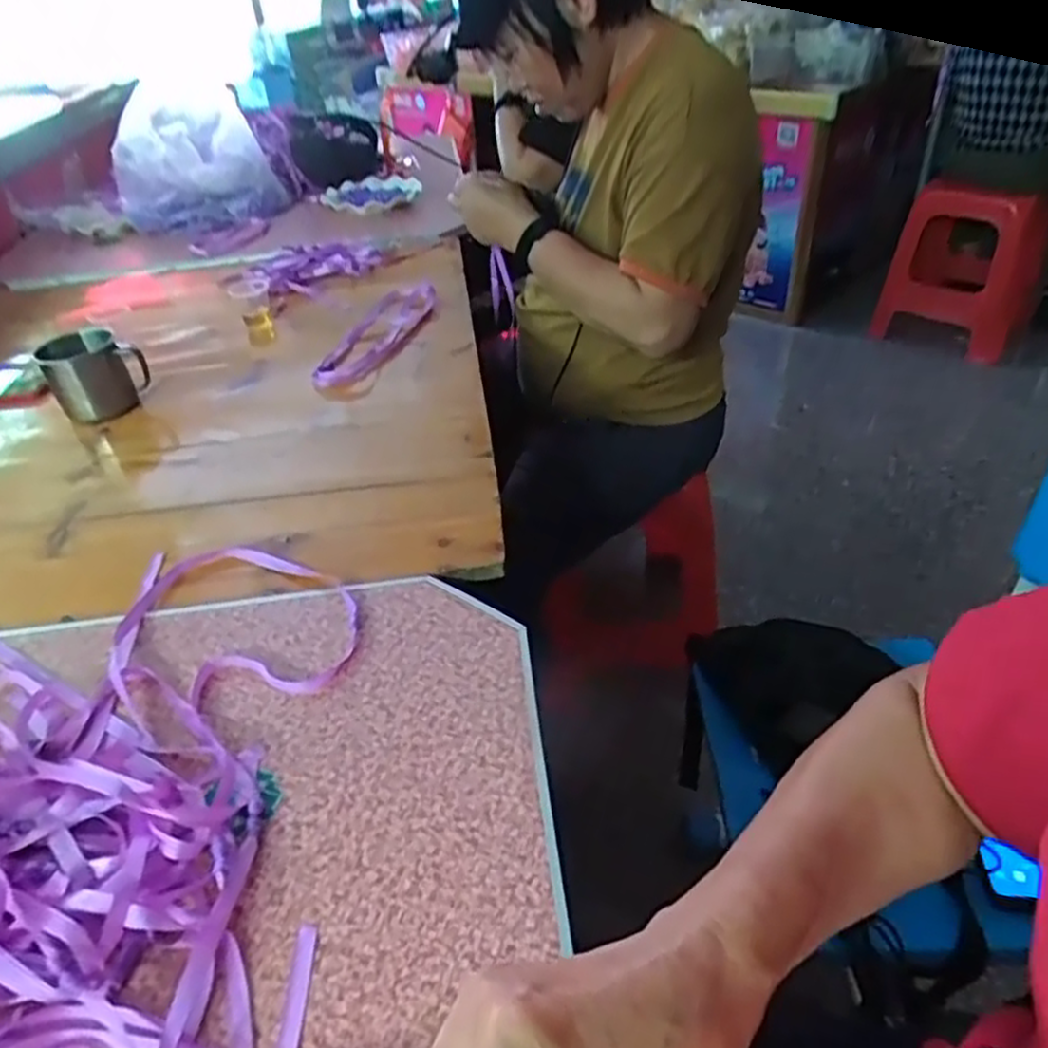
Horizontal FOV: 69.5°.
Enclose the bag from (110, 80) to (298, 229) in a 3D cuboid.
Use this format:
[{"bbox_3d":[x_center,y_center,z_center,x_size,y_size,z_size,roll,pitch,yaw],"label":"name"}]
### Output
[{"bbox_3d":[-0.620,-0.692,1.423,0.292,0.227,0.189,-19,40,-18],"label":"bag"}]

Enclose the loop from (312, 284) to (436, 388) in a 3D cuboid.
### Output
[{"bbox_3d":[-0.192,-0.256,0.993,0.076,0.017,0.296,5,38,13],"label":"loop"}]

